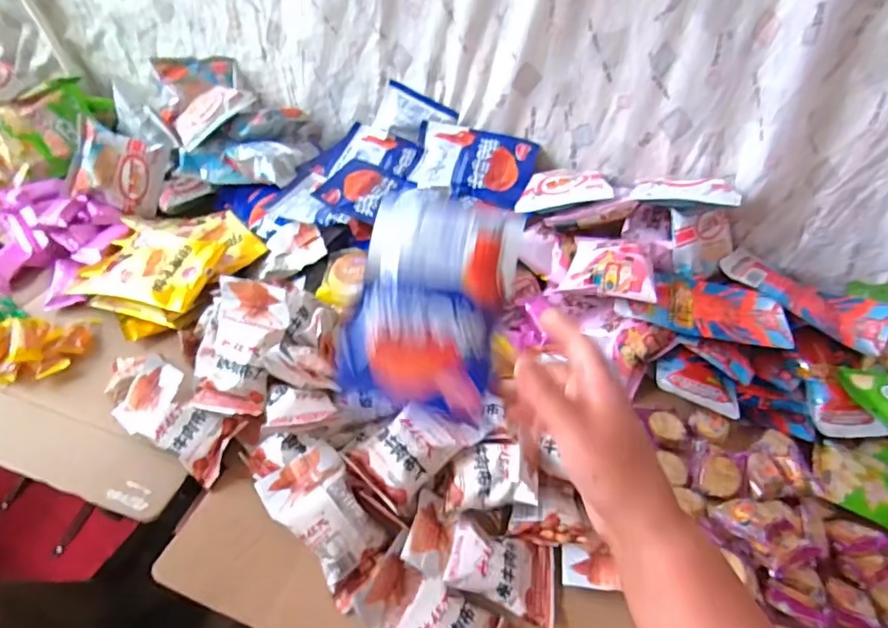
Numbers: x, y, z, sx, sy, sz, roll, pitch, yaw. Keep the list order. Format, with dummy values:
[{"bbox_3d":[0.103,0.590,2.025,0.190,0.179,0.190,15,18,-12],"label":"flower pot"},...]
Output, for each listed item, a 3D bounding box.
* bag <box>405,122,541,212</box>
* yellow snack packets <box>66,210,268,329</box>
[{"bbox_3d":[0.039,-0.218,0.752,0.170,0.030,0.115,17,67,9],"label":"bag"},{"bbox_3d":[-0.346,-0.077,0.680,0.217,0.062,0.185,19,45,11],"label":"yellow snack packets"}]

